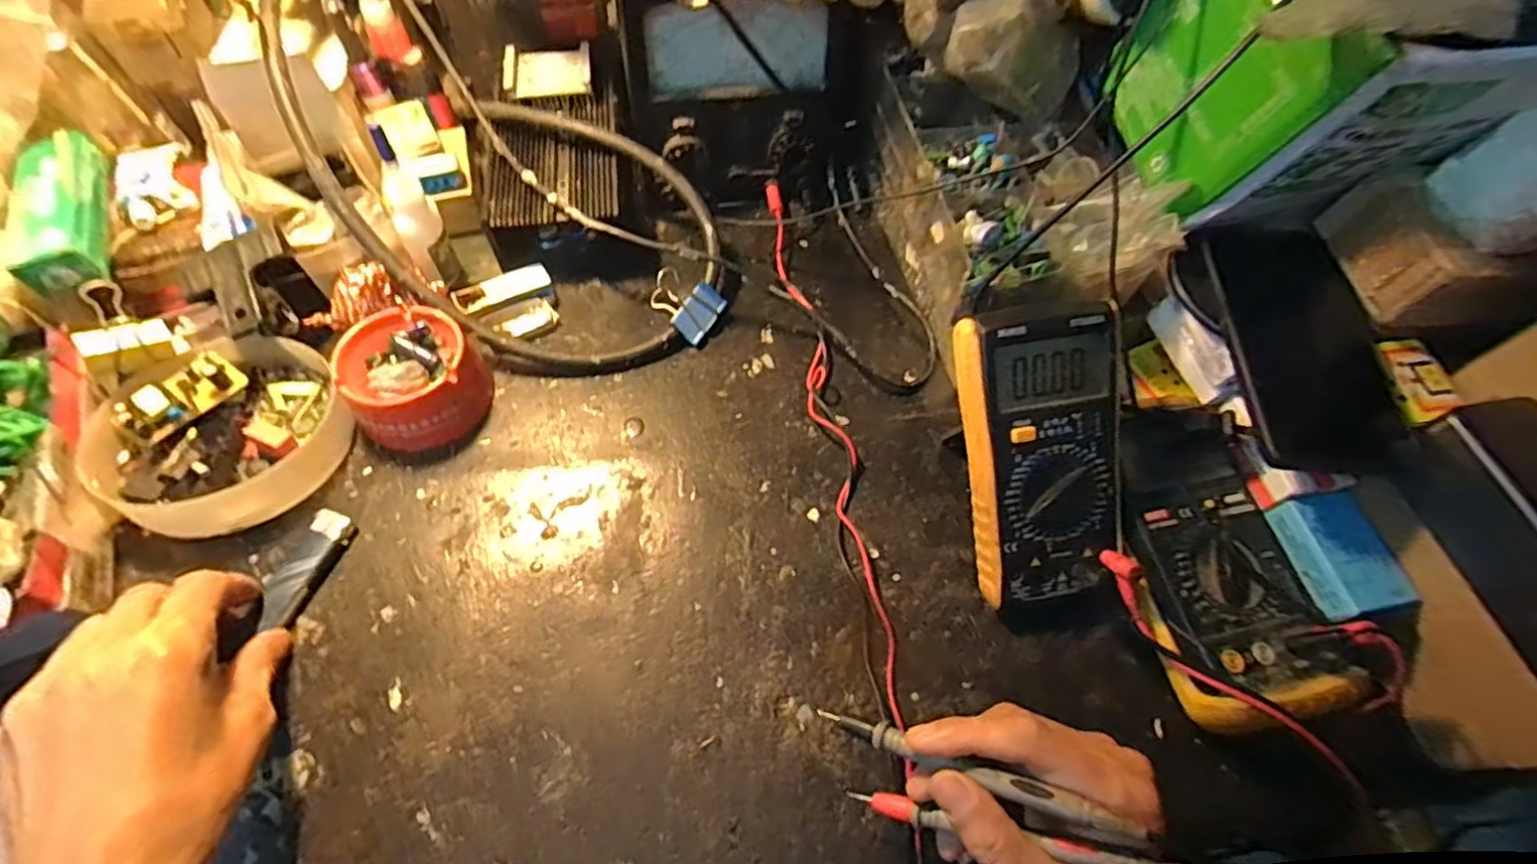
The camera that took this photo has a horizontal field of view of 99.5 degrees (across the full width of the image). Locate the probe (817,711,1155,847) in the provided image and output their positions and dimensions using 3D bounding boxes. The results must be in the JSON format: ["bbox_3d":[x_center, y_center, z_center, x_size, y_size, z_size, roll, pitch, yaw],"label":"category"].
[{"bbox_3d":[0.085,0.147,0.282,0.136,0.009,0.011,9,56,30],"label":"probe"}]

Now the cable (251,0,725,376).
[{"bbox_3d":[-0.212,-0.202,0.464,0.367,0.156,0.206,38,64,18],"label":"cable"}]

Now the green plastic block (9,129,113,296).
[{"bbox_3d":[-0.453,-0.145,0.417,0.037,0.029,0.148,-23,63,-16],"label":"green plastic block"}]

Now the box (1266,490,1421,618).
[{"bbox_3d":[0.323,0.069,0.367,0.039,0.021,0.066,-6,60,-7],"label":"box"}]

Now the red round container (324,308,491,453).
[{"bbox_3d":[-0.231,-0.034,0.427,0.080,0.043,0.085,2,59,-3],"label":"red round container"}]

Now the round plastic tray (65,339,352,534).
[{"bbox_3d":[-0.339,-0.003,0.402,0.131,0.038,0.132,2,59,-3],"label":"round plastic tray"}]

